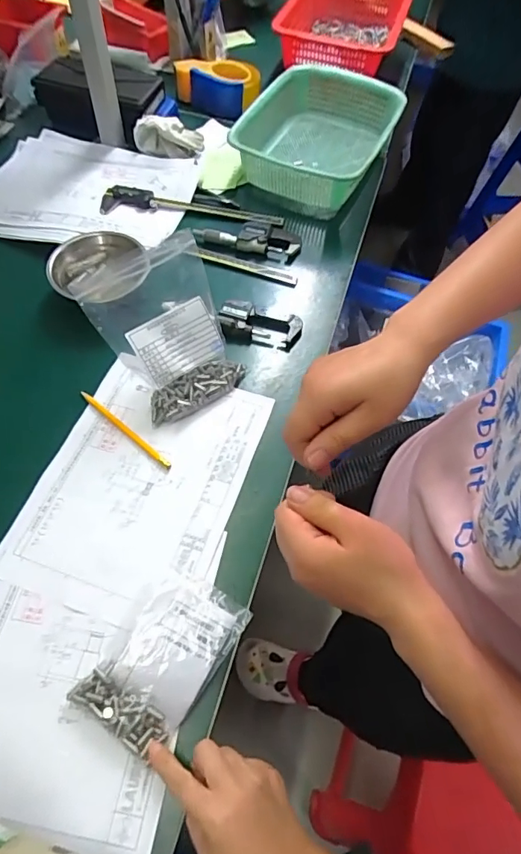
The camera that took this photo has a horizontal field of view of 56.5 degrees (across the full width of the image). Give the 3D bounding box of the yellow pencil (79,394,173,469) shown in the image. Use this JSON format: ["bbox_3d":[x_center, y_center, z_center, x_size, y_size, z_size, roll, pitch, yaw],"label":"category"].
[{"bbox_3d":[-0.158,0.002,0.567,0.145,0.009,0.009,37,63,17],"label":"yellow pencil"}]

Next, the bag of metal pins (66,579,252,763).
[{"bbox_3d":[-0.087,0.208,0.443,0.090,0.036,0.143,33,62,15],"label":"bag of metal pins"}]

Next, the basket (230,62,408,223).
[{"bbox_3d":[0.095,-0.467,0.793,0.213,0.091,0.289,25,60,11],"label":"basket"}]

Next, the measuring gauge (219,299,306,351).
[{"bbox_3d":[0.000,-0.137,0.657,0.108,0.028,0.059,10,59,1],"label":"measuring gauge"}]

